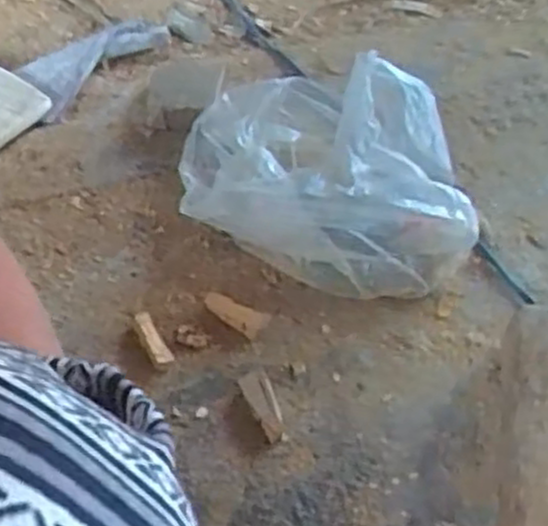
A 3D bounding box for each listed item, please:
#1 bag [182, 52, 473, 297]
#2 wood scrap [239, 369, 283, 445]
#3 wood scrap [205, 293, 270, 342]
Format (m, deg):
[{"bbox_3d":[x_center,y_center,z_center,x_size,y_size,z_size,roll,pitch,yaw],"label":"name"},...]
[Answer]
[{"bbox_3d":[0.046,-0.071,0.599,0.224,0.080,0.163,18,54,9],"label":"bag"},{"bbox_3d":[-0.007,0.094,0.515,0.017,0.009,0.051,-19,57,-18],"label":"wood scrap"},{"bbox_3d":[-0.030,0.036,0.559,0.050,0.010,0.021,26,55,15],"label":"wood scrap"}]

